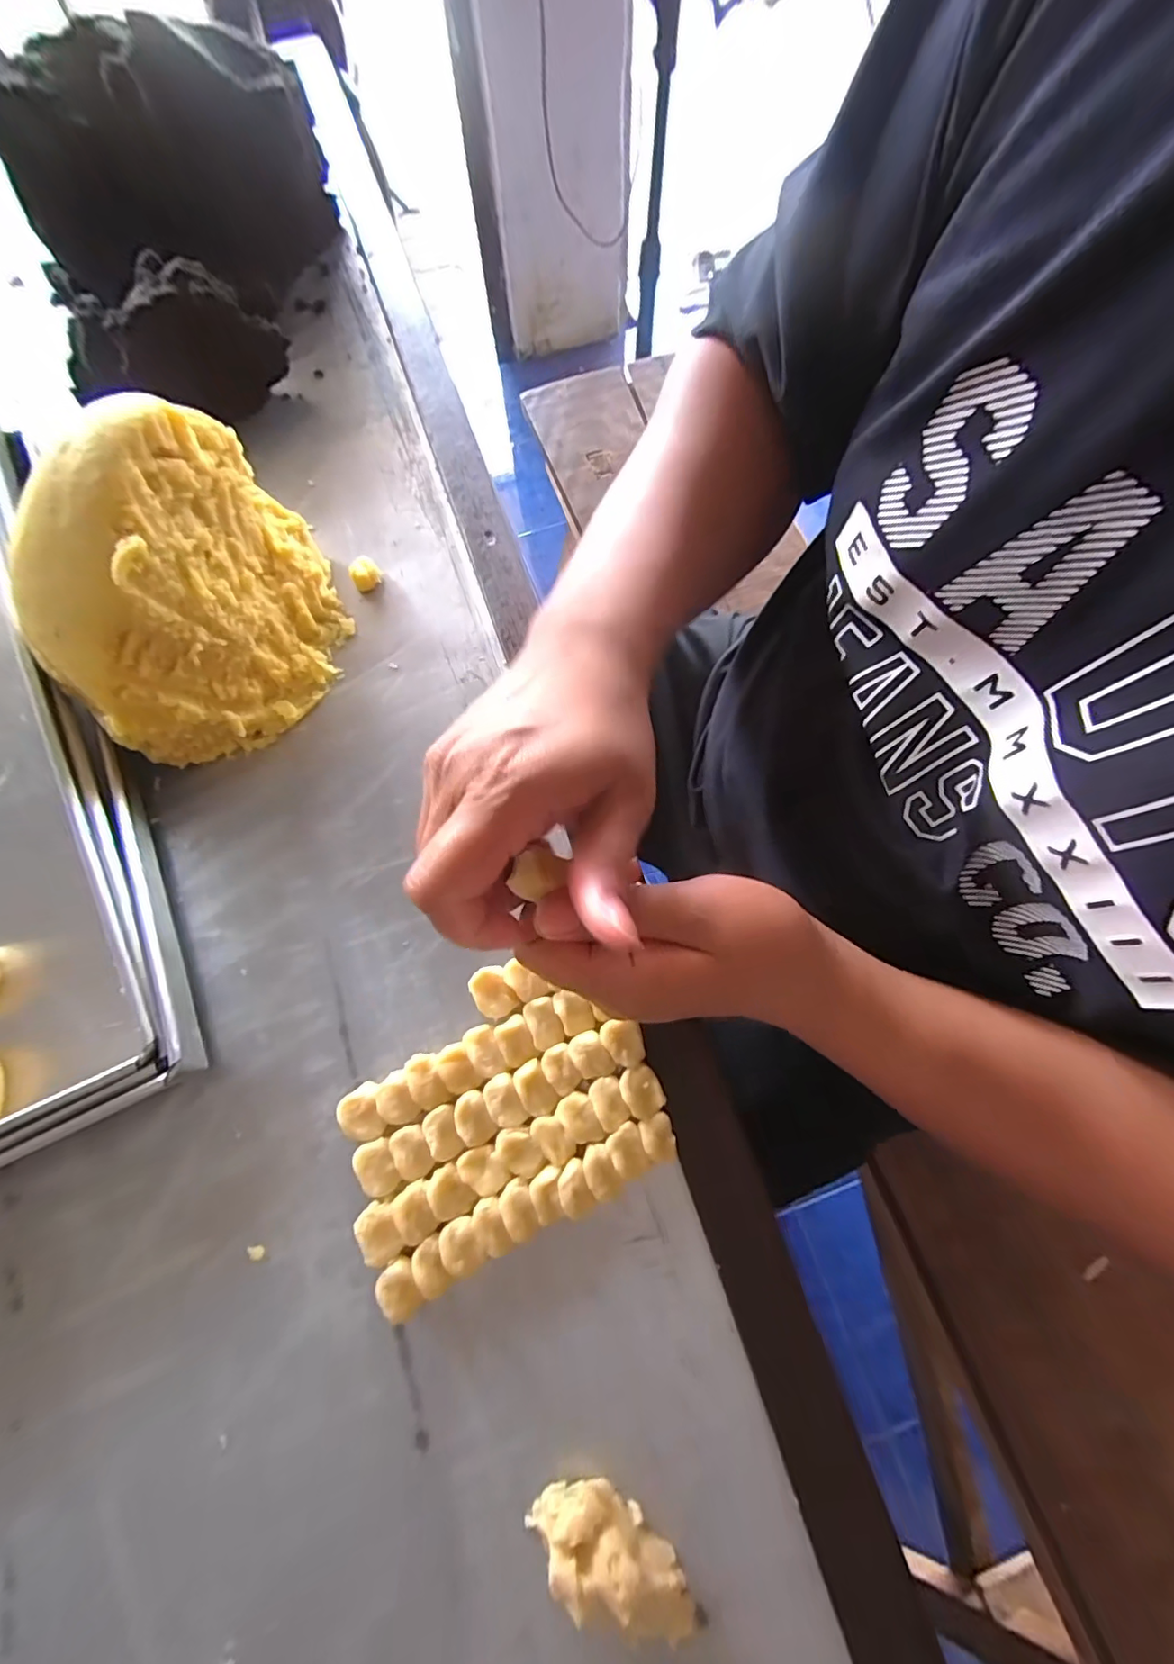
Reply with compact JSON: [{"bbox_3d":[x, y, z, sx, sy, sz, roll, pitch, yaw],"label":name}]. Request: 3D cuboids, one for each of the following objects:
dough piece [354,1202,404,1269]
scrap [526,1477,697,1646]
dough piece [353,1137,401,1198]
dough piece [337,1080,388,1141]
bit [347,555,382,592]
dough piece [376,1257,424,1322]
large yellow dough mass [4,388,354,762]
[{"bbox_3d":[-0.099,0.192,0.260,0.017,0.019,0.025,-25,73,-6],"label":"dough piece"},{"bbox_3d":[0.012,0.303,0.220,0.073,0.021,0.033,25,74,9],"label":"scrap"},{"bbox_3d":[-0.104,0.167,0.269,0.017,0.019,0.024,-23,73,-6],"label":"dough piece"},{"bbox_3d":[-0.115,0.145,0.278,0.020,0.018,0.026,-16,72,-3],"label":"dough piece"},{"bbox_3d":[-0.160,-0.186,0.388,0.021,0.019,0.014,-32,74,-8],"label":"bit"},{"bbox_3d":[-0.087,0.213,0.252,0.017,0.016,0.023,-25,73,-6],"label":"dough piece"},{"bbox_3d":[-0.238,-0.146,0.316,0.154,0.140,0.133,-33,74,-9],"label":"large yellow dough mass"}]

